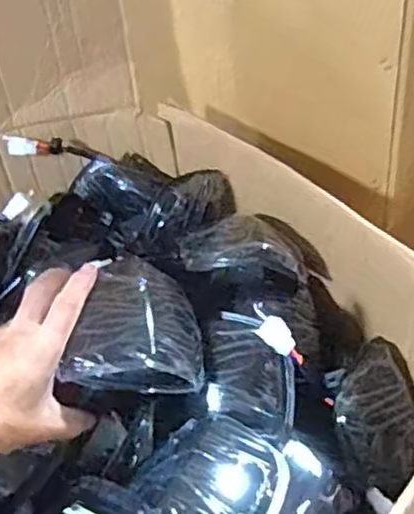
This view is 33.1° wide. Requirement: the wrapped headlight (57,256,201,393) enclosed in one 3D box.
[{"bbox_3d":[-0.051,0.055,0.547,0.090,0.051,0.115,1,43,6],"label":"wrapped headlight"}]

